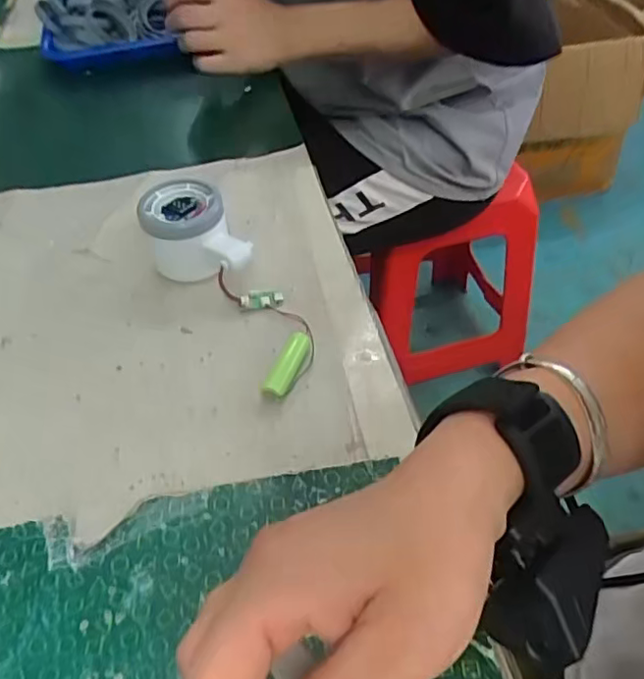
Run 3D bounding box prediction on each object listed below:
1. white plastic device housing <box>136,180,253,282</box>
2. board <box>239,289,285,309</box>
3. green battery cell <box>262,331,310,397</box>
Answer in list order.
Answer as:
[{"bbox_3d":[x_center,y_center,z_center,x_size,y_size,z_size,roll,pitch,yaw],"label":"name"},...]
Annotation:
[{"bbox_3d":[-0.091,-0.071,0.426,0.063,0.052,0.075,-21,50,-16],"label":"white plastic device housing"},{"bbox_3d":[-0.041,-0.028,0.410,0.031,0.005,0.015,-8,46,-22],"label":"board"},{"bbox_3d":[-0.020,0.017,0.365,0.015,0.014,0.051,14,49,15],"label":"green battery cell"}]

